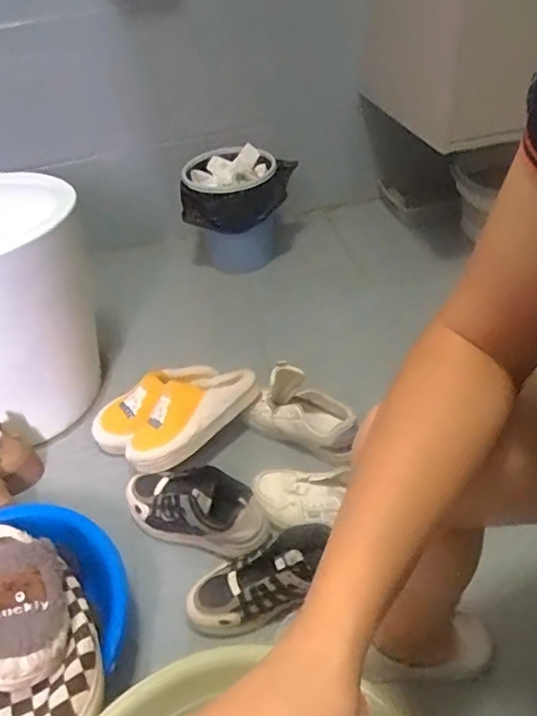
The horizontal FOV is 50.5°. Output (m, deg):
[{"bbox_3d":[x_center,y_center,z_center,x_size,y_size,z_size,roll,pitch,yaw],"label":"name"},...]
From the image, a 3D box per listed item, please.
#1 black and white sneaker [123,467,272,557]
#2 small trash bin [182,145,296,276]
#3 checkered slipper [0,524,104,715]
[{"bbox_3d":[-0.113,0.225,0.864,0.229,0.088,0.090,10,43,19],"label":"black and white sneaker"},{"bbox_3d":[-0.075,-0.338,1.368,0.265,0.261,0.186,-21,42,-16],"label":"small trash bin"},{"bbox_3d":[-0.285,0.288,0.658,0.125,0.071,0.313,-24,43,-19],"label":"checkered slipper"}]

